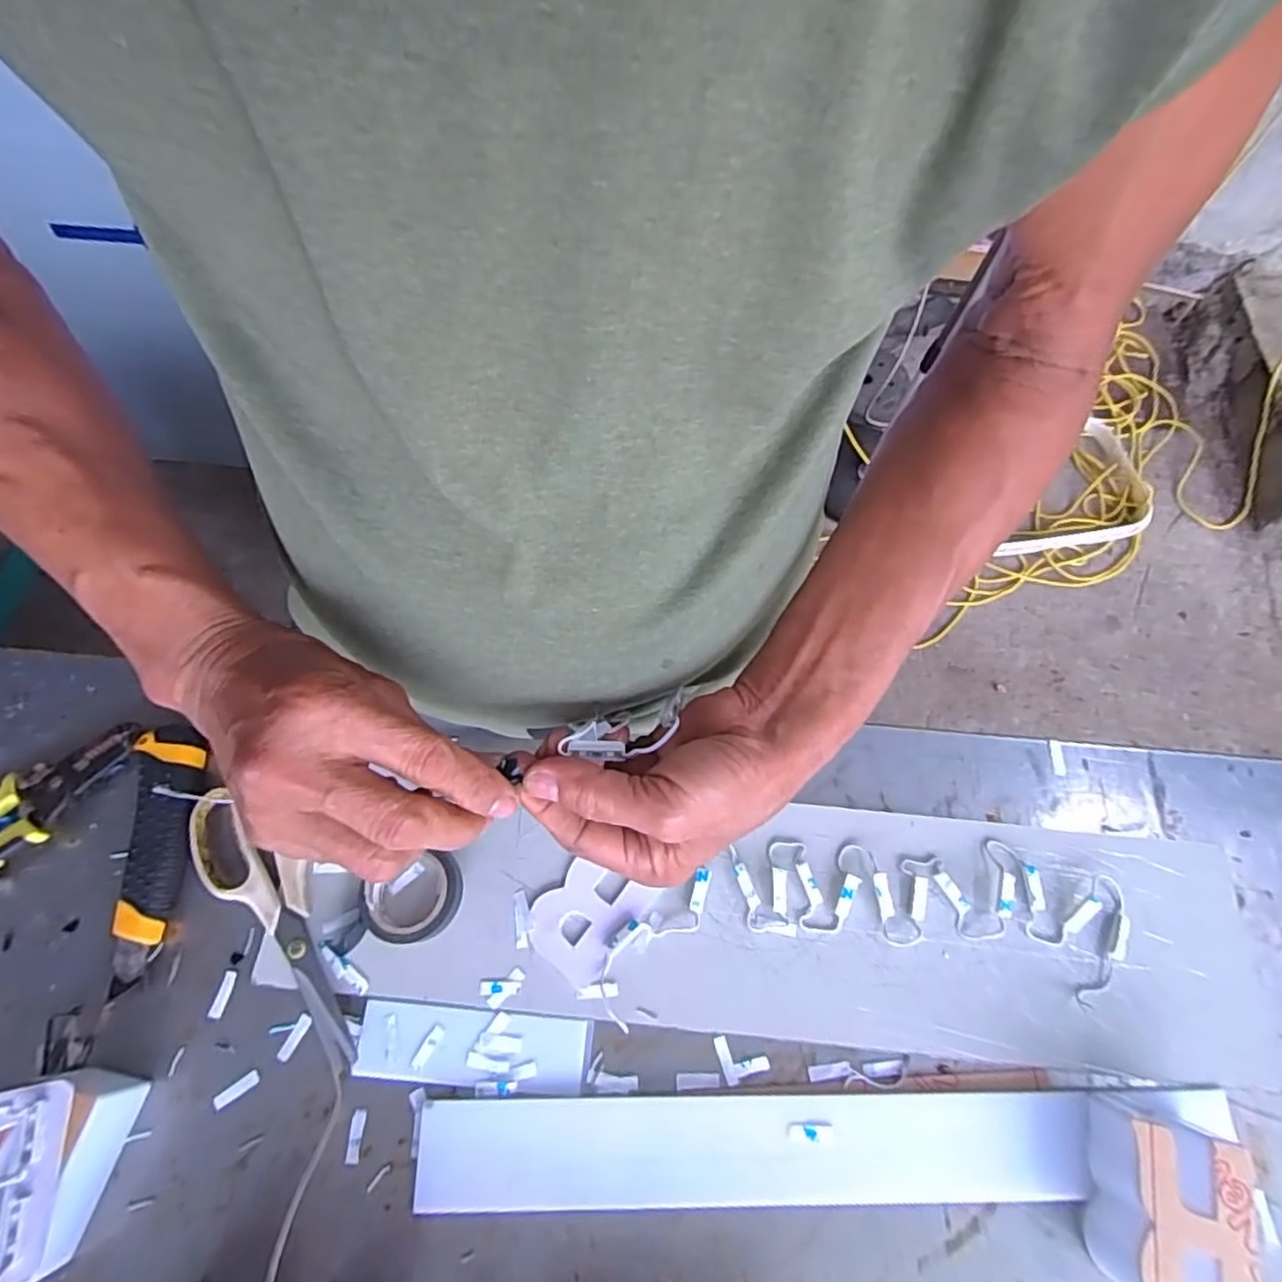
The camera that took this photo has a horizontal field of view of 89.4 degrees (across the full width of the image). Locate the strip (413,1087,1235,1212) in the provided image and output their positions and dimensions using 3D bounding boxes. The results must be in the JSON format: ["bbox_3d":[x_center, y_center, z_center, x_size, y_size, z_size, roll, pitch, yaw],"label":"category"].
[{"bbox_3d":[0.100,0.281,0.358,0.438,0.008,0.050,-1,69,0],"label":"strip"}]

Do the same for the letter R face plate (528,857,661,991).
[{"bbox_3d":[-0.034,0.172,0.407,0.055,0.004,0.071,37,73,13],"label":"letter R face plate"}]

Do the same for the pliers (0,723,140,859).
[{"bbox_3d":[-0.412,0.114,0.424,0.162,0.026,0.055,-42,74,-14],"label":"pliers"}]

